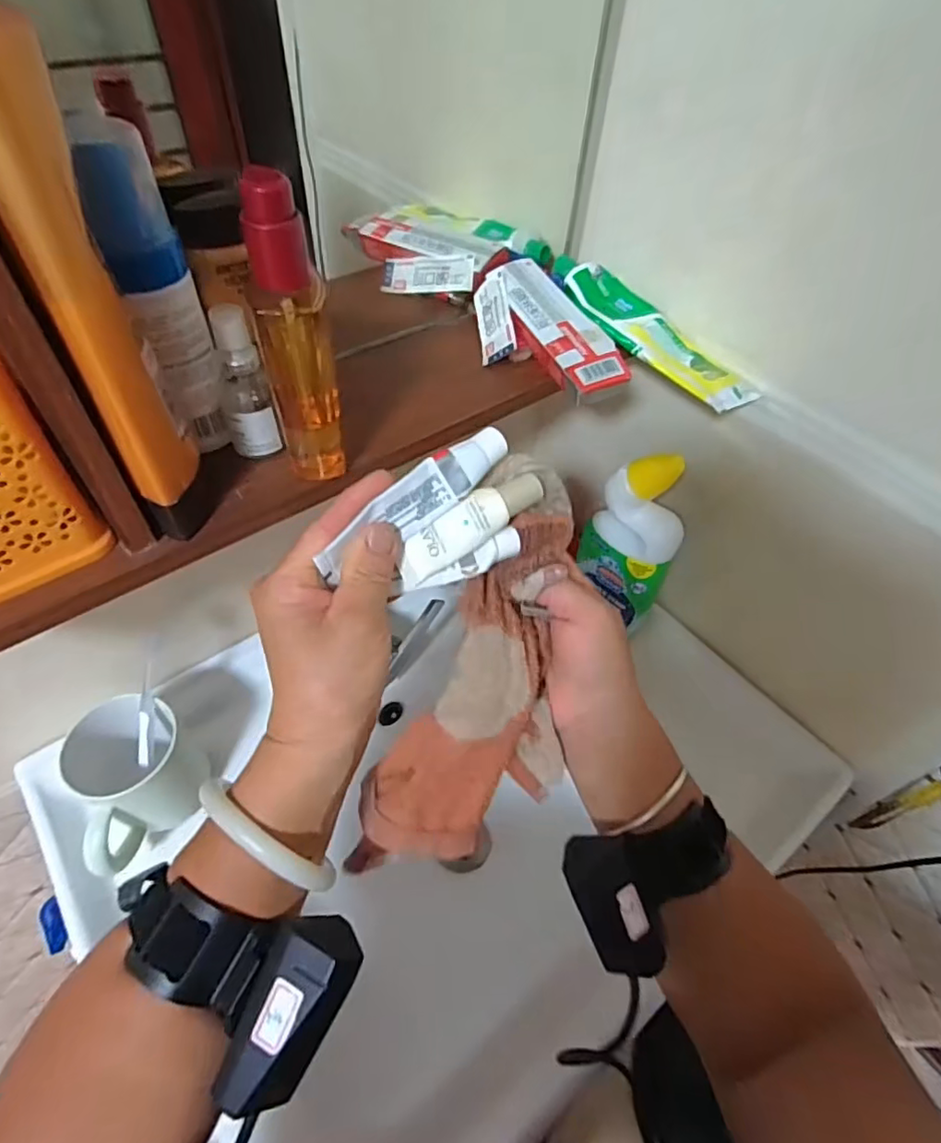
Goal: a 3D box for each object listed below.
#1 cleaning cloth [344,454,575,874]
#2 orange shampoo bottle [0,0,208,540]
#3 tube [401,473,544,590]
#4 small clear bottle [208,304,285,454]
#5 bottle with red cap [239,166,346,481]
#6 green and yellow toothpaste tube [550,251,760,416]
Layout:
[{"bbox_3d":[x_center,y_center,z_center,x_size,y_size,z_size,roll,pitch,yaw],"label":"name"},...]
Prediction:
[{"bbox_3d":[0.015,0.050,0.321,0.087,0.069,0.215,16,83,9],"label":"cleaning cloth"},{"bbox_3d":[-0.154,-0.098,0.248,0.034,0.202,0.034,-22,56,-19],"label":"orange shampoo bottle"},{"bbox_3d":[-0.001,-0.025,0.304,0.088,0.016,0.022,-35,104,-10],"label":"tube"},{"bbox_3d":[-0.132,-0.107,0.339,0.027,0.082,0.029,-17,55,-16],"label":"small clear bottle"},{"bbox_3d":[-0.089,-0.113,0.305,0.033,0.156,0.029,-6,52,-8],"label":"bottle with red cap"},{"bbox_3d":[0.132,-0.192,0.459,0.050,0.031,0.200,-34,61,-26],"label":"green and yellow toothpaste tube"}]

